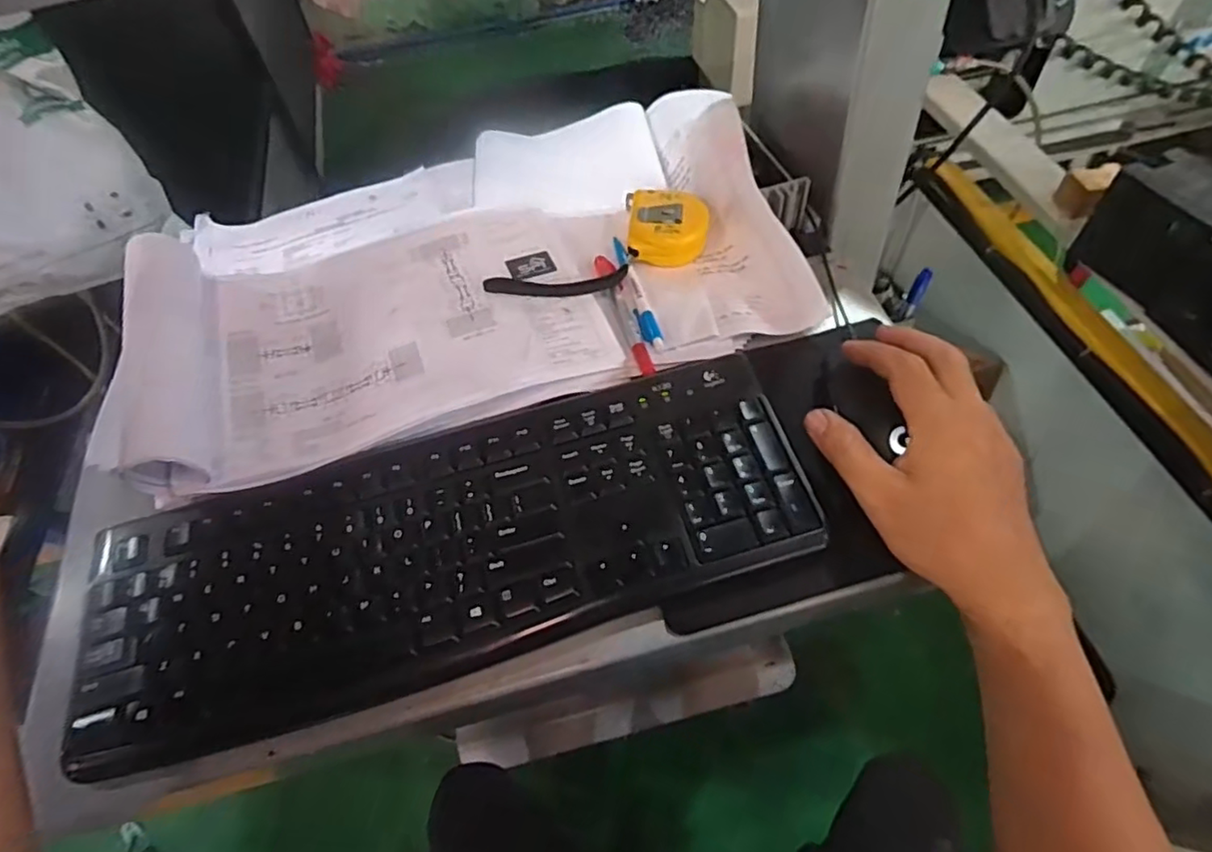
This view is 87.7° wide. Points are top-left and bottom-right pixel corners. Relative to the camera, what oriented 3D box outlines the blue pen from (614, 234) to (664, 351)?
[{"bbox_3d":[0.021,-0.105,0.487,0.013,0.015,0.136,-13,56,-4],"label":"blue pen"}]

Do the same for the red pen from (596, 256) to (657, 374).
[{"bbox_3d":[0.014,-0.086,0.473,0.016,0.009,0.131,-17,56,-6],"label":"red pen"}]

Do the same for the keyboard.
[{"bbox_3d":[-0.096,0.071,0.385,0.430,0.024,0.146,-16,56,-5],"label":"keyboard"}]

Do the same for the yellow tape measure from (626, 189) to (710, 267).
[{"bbox_3d":[0.050,-0.164,0.512,0.064,0.030,0.068,1,56,6],"label":"yellow tape measure"}]

